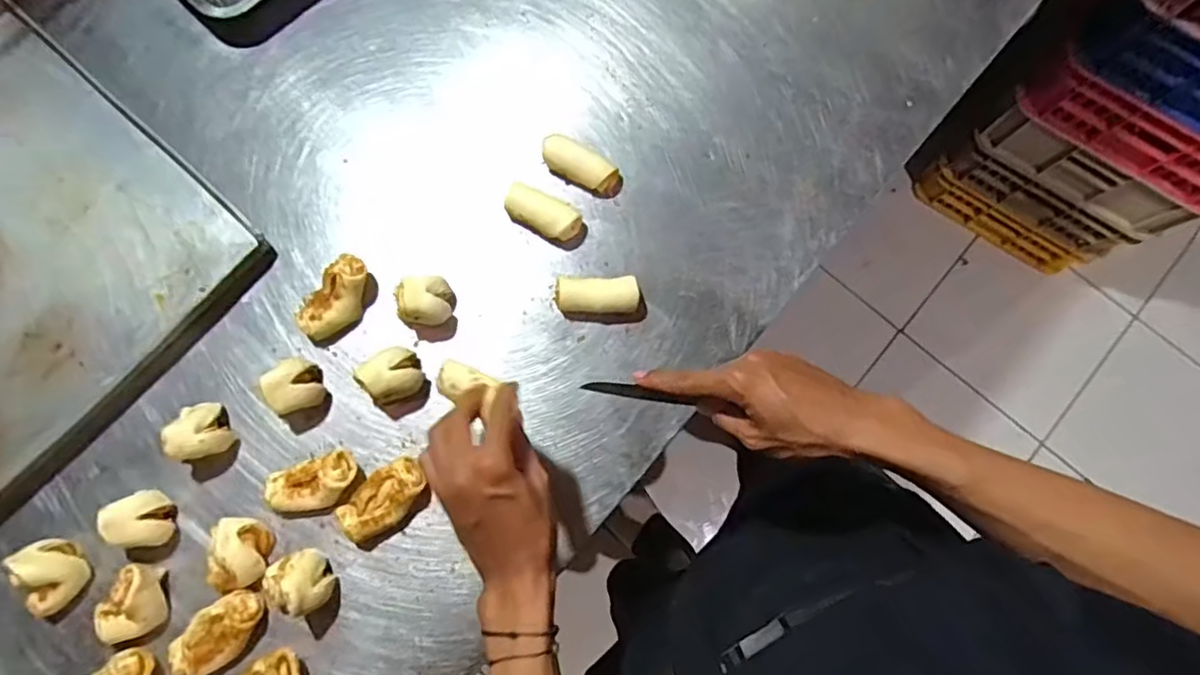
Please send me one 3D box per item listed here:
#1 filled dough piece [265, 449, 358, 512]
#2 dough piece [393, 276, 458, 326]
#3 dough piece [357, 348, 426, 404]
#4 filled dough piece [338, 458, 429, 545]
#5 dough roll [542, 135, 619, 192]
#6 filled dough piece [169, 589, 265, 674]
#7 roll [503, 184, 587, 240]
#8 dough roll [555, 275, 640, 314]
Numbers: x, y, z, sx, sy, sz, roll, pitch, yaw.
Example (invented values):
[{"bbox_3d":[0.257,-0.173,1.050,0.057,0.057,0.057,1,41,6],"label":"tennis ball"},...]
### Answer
[{"bbox_3d":[-0.276,0.143,0.599,0.085,0.033,0.046,-20,79,-4],"label":"filled dough piece"},{"bbox_3d":[-0.176,-0.037,0.624,0.048,0.053,0.051,0,79,0],"label":"dough piece"},{"bbox_3d":[-0.206,0.038,0.609,0.061,0.040,0.052,-32,80,-6],"label":"dough piece"},{"bbox_3d":[-0.208,0.156,0.597,0.091,0.027,0.047,-43,82,-8],"label":"filled dough piece"},{"bbox_3d":[-0.022,-0.184,0.663,0.086,0.031,0.035,30,80,6],"label":"dough roll"},{"bbox_3d":[-0.352,0.272,0.570,0.085,0.033,0.047,-40,81,-7],"label":"filled dough piece"},{"bbox_3d":[-0.061,-0.129,0.656,0.085,0.038,0.032,26,80,5],"label":"roll"},{"bbox_3d":[-0.002,-0.041,0.631,0.083,0.032,0.035,-2,79,0],"label":"dough roll"}]

